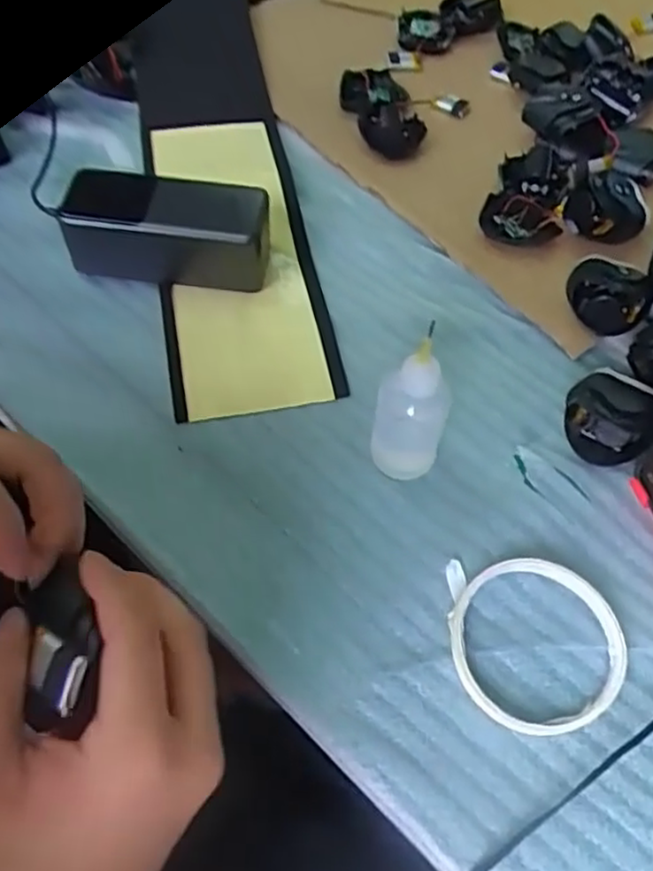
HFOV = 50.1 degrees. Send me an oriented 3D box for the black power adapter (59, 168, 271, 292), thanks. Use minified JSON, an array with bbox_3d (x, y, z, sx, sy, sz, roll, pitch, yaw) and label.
[{"bbox_3d":[-0.105,-0.140,0.475,0.131,0.059,0.059,10,58,4],"label":"black power adapter"}]

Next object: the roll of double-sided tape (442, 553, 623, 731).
[{"bbox_3d":[0.106,0.104,0.351,0.086,0.016,0.083,1,58,-2],"label":"roll of double-sided tape"}]

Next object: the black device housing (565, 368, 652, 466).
[{"bbox_3d":[0.168,-0.015,0.407,0.050,0.038,0.058,31,61,15],"label":"black device housing"}]

